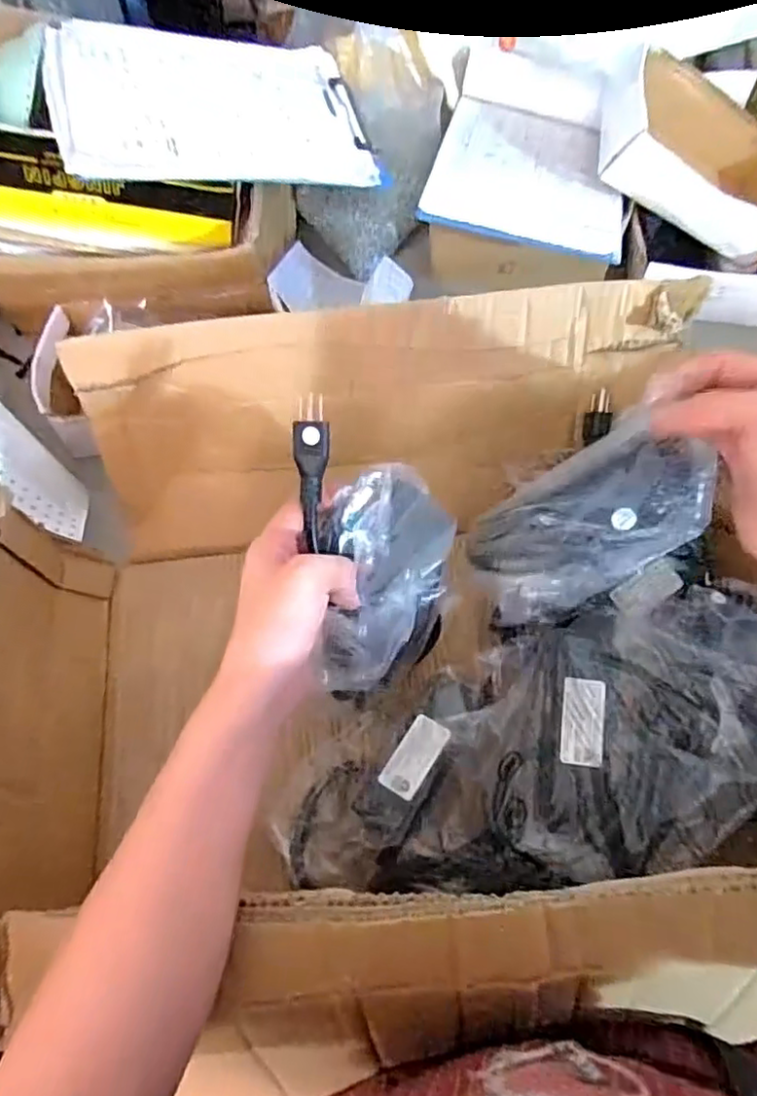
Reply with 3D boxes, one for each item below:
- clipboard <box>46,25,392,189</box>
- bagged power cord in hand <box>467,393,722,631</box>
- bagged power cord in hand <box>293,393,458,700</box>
[{"bbox_3d":[-0.165,-0.452,0.665,0.307,0.018,0.229,-9,66,-20],"label":"clipboard"},{"bbox_3d":[0.160,-0.020,0.476,0.190,0.045,0.097,-35,80,22],"label":"bagged power cord in hand"},{"bbox_3d":[-0.008,0.002,0.405,0.103,0.083,0.146,9,63,6],"label":"bagged power cord in hand"}]

